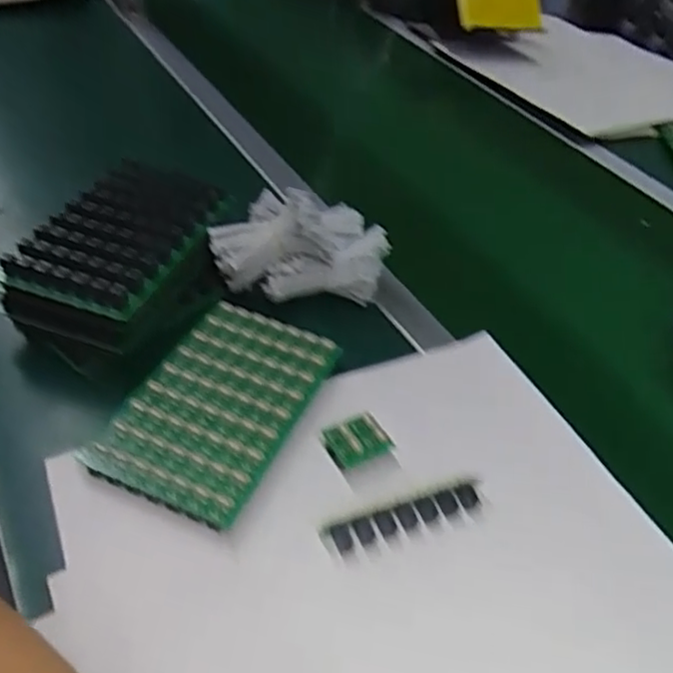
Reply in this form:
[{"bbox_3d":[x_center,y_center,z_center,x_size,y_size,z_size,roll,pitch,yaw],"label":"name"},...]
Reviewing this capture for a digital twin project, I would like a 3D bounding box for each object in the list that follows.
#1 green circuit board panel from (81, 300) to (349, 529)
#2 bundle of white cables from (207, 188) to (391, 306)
[{"bbox_3d":[-0.085,0.052,0.520,0.116,0.019,0.185,20,45,14],"label":"green circuit board panel"},{"bbox_3d":[-0.033,-0.087,0.639,0.158,0.091,0.109,2,44,-5],"label":"bundle of white cables"}]

